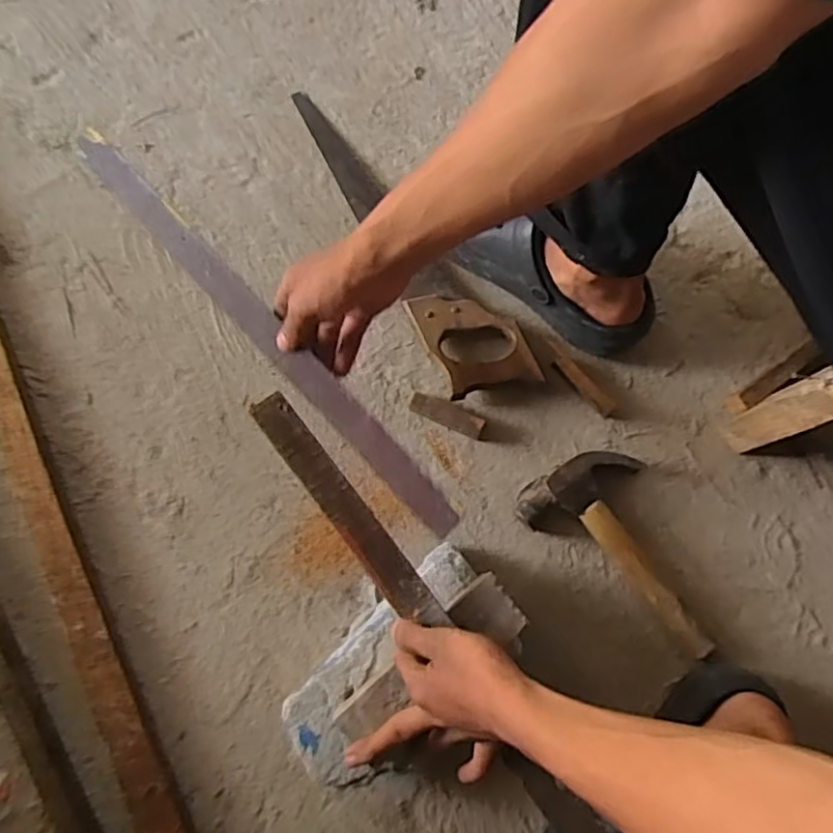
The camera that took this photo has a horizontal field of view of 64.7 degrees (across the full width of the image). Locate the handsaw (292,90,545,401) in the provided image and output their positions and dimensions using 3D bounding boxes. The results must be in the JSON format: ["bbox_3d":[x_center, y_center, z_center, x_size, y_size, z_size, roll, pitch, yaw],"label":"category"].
[{"bbox_3d":[-0.007,-0.205,0.710,0.093,0.033,0.411,-26,79,-5],"label":"handsaw"}]

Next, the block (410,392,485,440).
[{"bbox_3d":[0.031,-0.002,0.672,0.077,0.014,0.021,23,79,5],"label":"block"}]

